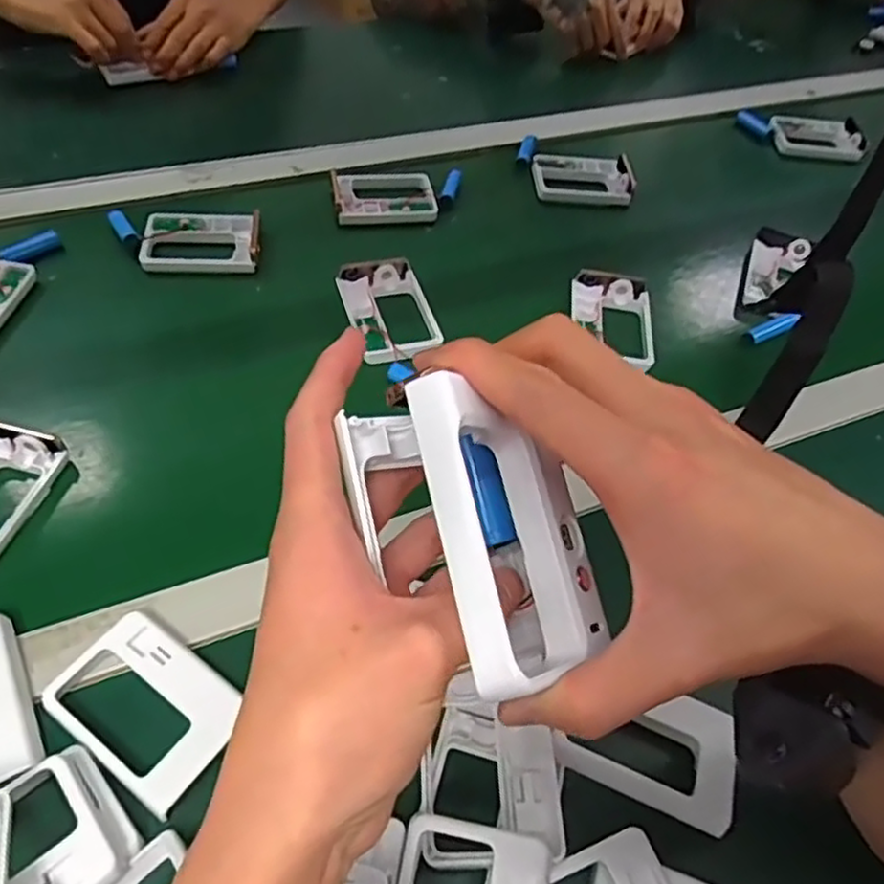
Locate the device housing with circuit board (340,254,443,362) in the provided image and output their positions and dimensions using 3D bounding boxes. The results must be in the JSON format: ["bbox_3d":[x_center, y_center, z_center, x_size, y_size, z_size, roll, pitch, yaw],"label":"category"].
[{"bbox_3d":[-0.042,-0.109,0.577,0.067,0.019,0.106,-12,55,-16],"label":"device housing with circuit board"}]

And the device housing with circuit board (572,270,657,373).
[{"bbox_3d":[0.145,-0.105,0.594,0.067,0.023,0.097,10,52,0],"label":"device housing with circuit board"}]

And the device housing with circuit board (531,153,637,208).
[{"bbox_3d":[0.150,-0.284,0.754,0.105,0.022,0.073,7,52,-2],"label":"device housing with circuit board"}]

